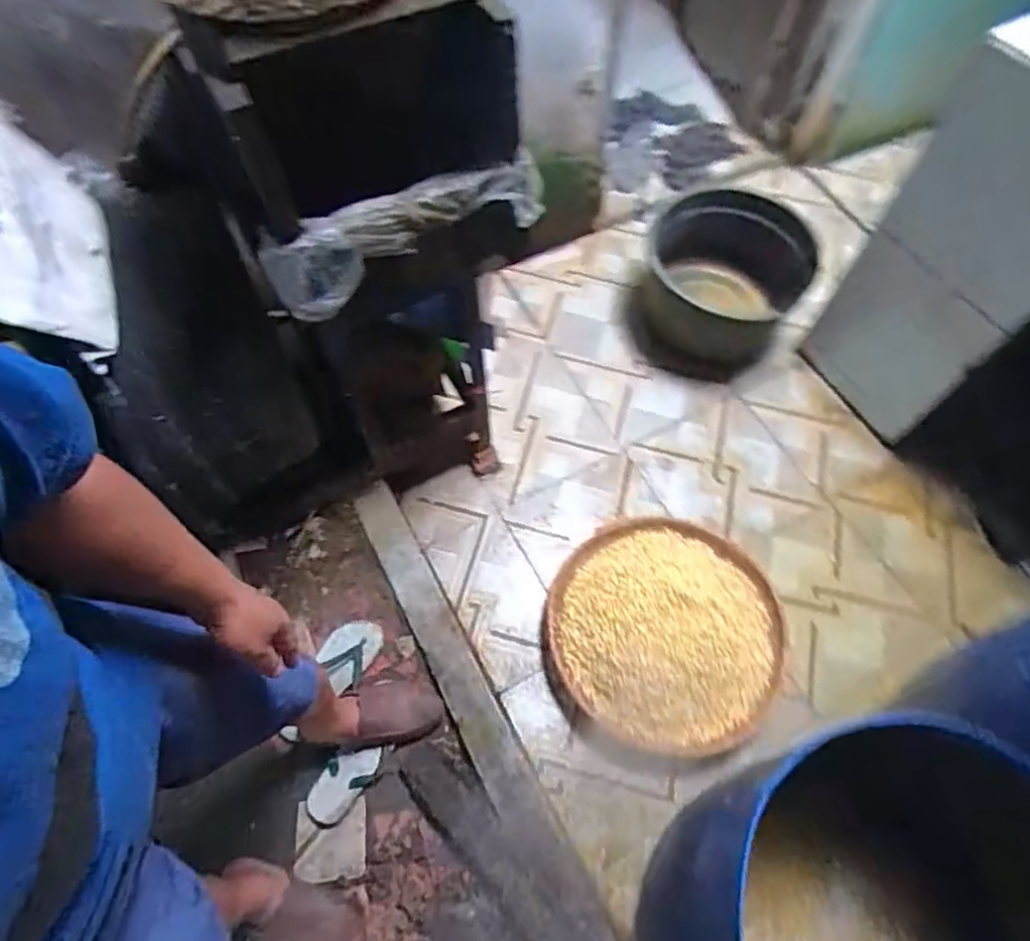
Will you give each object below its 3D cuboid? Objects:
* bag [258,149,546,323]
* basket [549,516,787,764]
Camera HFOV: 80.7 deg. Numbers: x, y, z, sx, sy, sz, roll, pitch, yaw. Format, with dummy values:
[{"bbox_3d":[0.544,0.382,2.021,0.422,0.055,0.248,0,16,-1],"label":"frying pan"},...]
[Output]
[{"bbox_3d":[-0.153,-0.345,0.887,0.416,0.108,0.068,-27,66,-13],"label":"bag"},{"bbox_3d":[0.356,0.352,1.415,0.537,0.160,0.547,0,63,0],"label":"basket"}]

